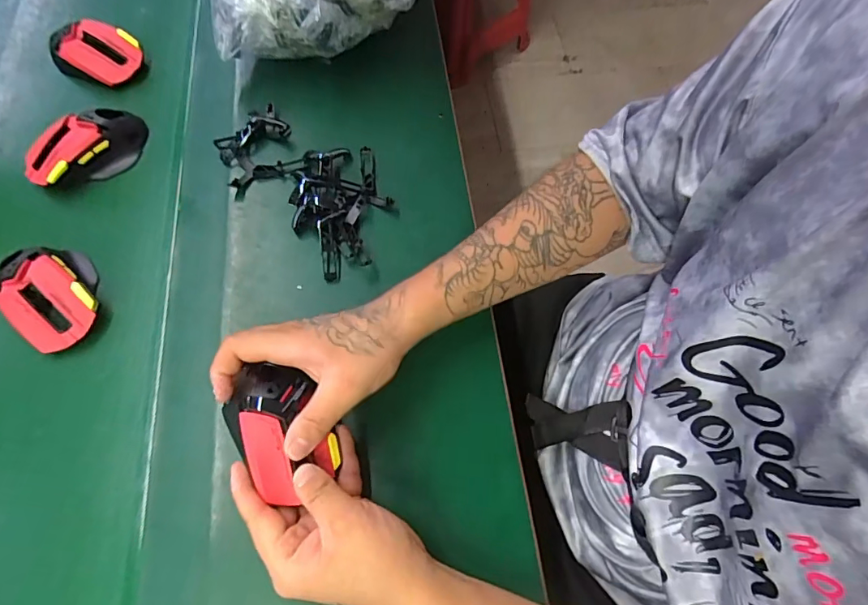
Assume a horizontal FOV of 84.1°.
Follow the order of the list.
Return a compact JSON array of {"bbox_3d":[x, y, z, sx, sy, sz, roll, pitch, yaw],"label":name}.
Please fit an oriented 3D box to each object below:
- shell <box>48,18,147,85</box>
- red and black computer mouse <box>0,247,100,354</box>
[{"bbox_3d":[-0.383,-0.285,0.543,0.095,0.034,0.059,20,66,7],"label":"shell"},{"bbox_3d":[-0.340,-0.008,0.428,0.071,0.031,0.094,-38,72,-17],"label":"red and black computer mouse"}]

